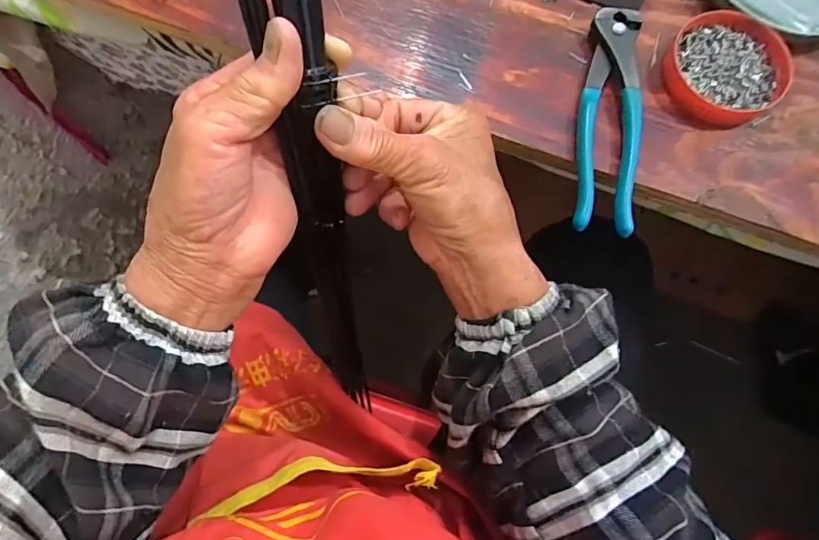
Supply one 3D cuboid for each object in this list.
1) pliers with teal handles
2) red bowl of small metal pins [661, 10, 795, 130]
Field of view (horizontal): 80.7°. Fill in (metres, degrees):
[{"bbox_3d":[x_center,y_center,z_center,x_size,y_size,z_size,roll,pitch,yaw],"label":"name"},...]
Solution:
[{"bbox_3d":[0.136,-0.104,0.327,0.038,0.017,0.164,8,73,2],"label":"pliers with teal handles"},{"bbox_3d":[0.224,-0.143,0.341,0.082,0.016,0.081,0,73,-1],"label":"red bowl of small metal pins"}]

